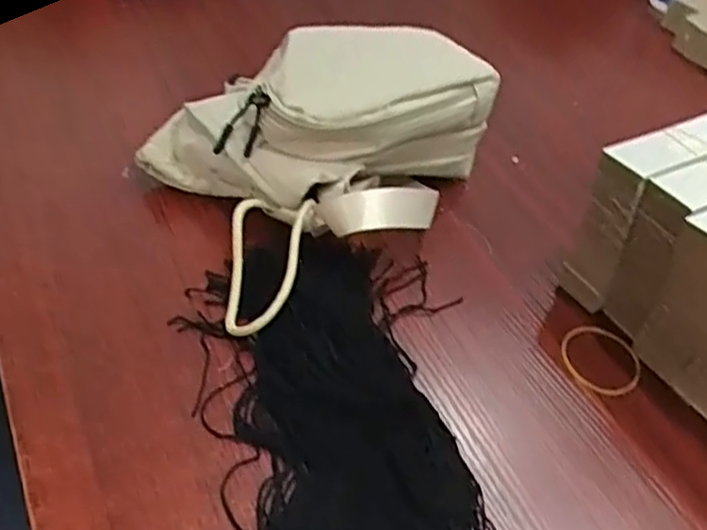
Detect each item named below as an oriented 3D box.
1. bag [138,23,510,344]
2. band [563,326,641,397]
[{"bbox_3d":[-0.024,-0.088,0.490,0.230,0.088,0.185,-26,52,-31],"label":"bag"},{"bbox_3d":[0.152,0.057,0.433,0.047,0.004,0.052,14,43,6],"label":"band"}]

